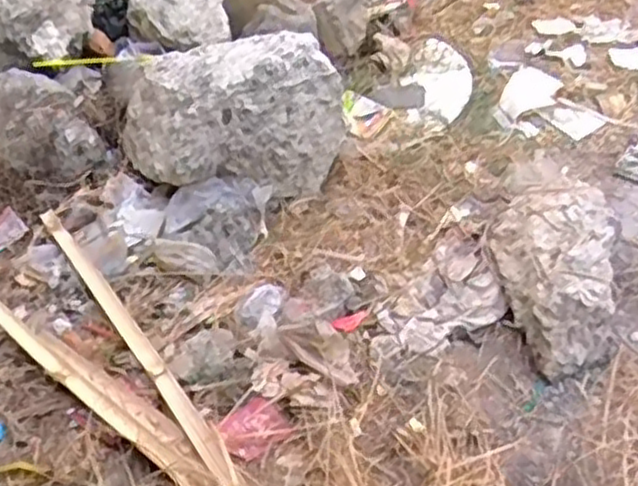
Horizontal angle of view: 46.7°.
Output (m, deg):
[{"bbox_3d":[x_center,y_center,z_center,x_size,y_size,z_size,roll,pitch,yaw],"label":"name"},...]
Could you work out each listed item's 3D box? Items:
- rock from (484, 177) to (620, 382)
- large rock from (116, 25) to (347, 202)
[{"bbox_3d":[0.319,0.018,1.017,0.162,0.115,0.315,6,48,12],"label":"rock"},{"bbox_3d":[-0.150,-0.218,1.202,0.339,0.209,0.254,-16,48,-8],"label":"large rock"}]

